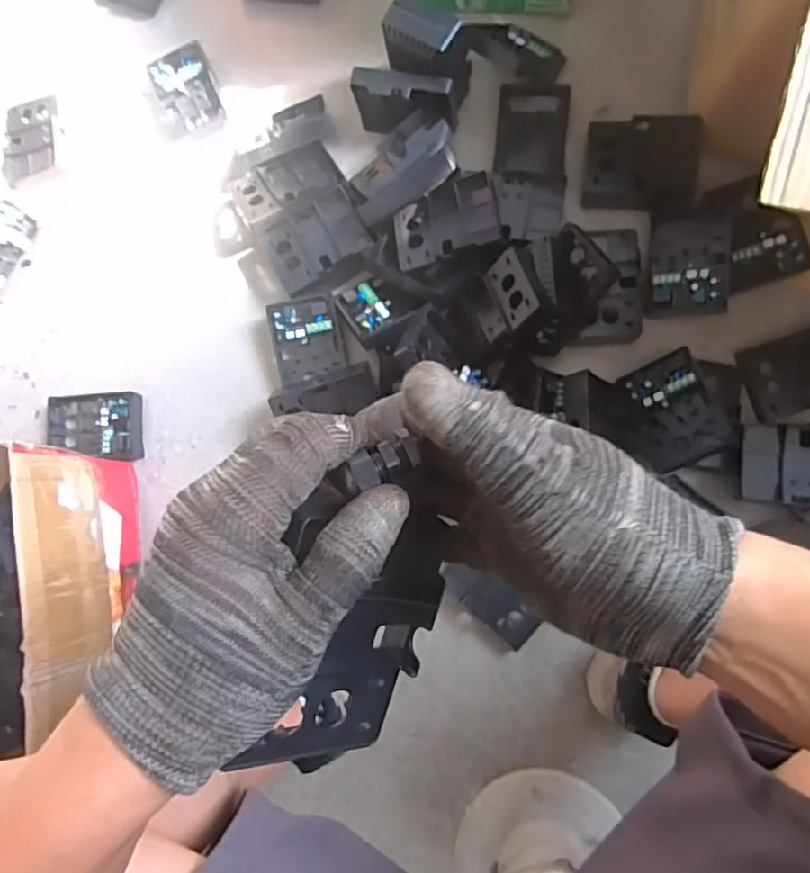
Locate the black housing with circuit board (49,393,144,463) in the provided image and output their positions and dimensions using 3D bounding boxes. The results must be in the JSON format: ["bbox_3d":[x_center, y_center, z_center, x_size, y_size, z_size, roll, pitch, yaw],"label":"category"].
[{"bbox_3d":[-0.410,-0.015,0.804,0.134,0.035,0.088,2,86,8],"label":"black housing with circuit board"}]

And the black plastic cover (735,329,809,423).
[{"bbox_3d":[0.465,-0.077,0.692,0.132,0.013,0.087,-18,84,6],"label":"black plastic cover"}]

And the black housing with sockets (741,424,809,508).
[{"bbox_3d":[0.436,0.033,0.666,0.124,0.048,0.090,6,87,8],"label":"black housing with sockets"}]

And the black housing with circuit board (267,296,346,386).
[{"bbox_3d":[-0.123,-0.124,0.760,0.089,0.039,0.103,-11,85,7],"label":"black housing with circuit board"}]

